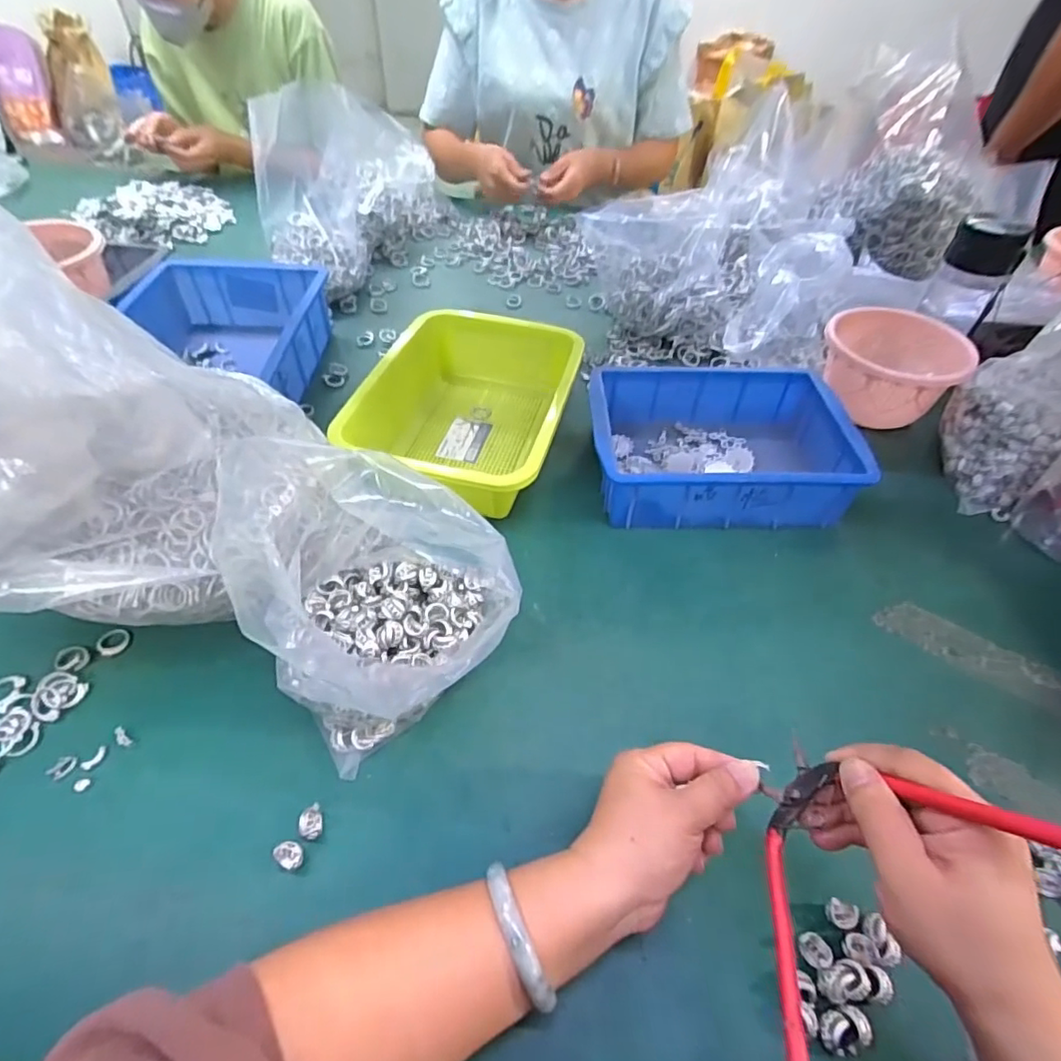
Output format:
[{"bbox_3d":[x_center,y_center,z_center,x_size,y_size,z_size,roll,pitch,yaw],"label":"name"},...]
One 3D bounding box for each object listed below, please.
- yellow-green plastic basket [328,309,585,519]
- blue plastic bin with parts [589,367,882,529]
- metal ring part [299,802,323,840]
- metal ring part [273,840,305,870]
[{"bbox_3d":[-0.058,-0.127,0.614,0.194,0.076,0.266,15,49,10],"label":"yellow-green plastic basket"},{"bbox_3d":[0.183,-0.084,0.590,0.239,0.080,0.174,3,48,-1],"label":"blue plastic bin with parts"},{"bbox_3d":[-0.140,0.187,0.374,0.014,0.008,0.020,-13,50,-15],"label":"metal ring part"},{"bbox_3d":[-0.147,0.198,0.358,0.019,0.006,0.014,29,53,21],"label":"metal ring part"}]

